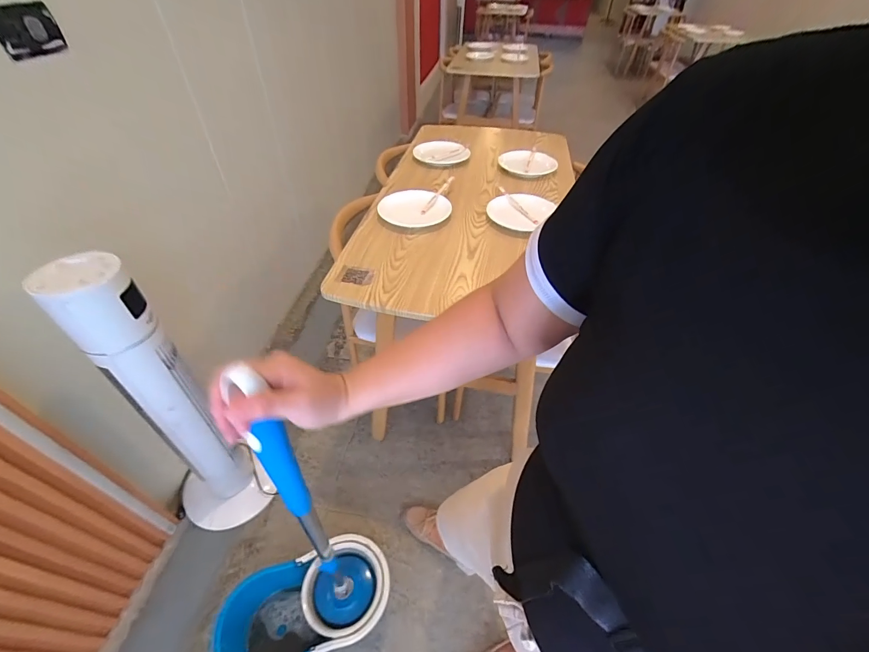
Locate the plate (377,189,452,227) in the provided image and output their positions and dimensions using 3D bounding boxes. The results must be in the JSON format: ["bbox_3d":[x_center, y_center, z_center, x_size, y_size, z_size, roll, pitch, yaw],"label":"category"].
[{"bbox_3d":[-0.052,-0.326,1.007,0.188,0.018,0.159,2,53,-2],"label":"plate"}]

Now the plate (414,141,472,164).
[{"bbox_3d":[0.028,-0.604,1.279,0.172,0.035,0.174,2,43,-2],"label":"plate"}]

